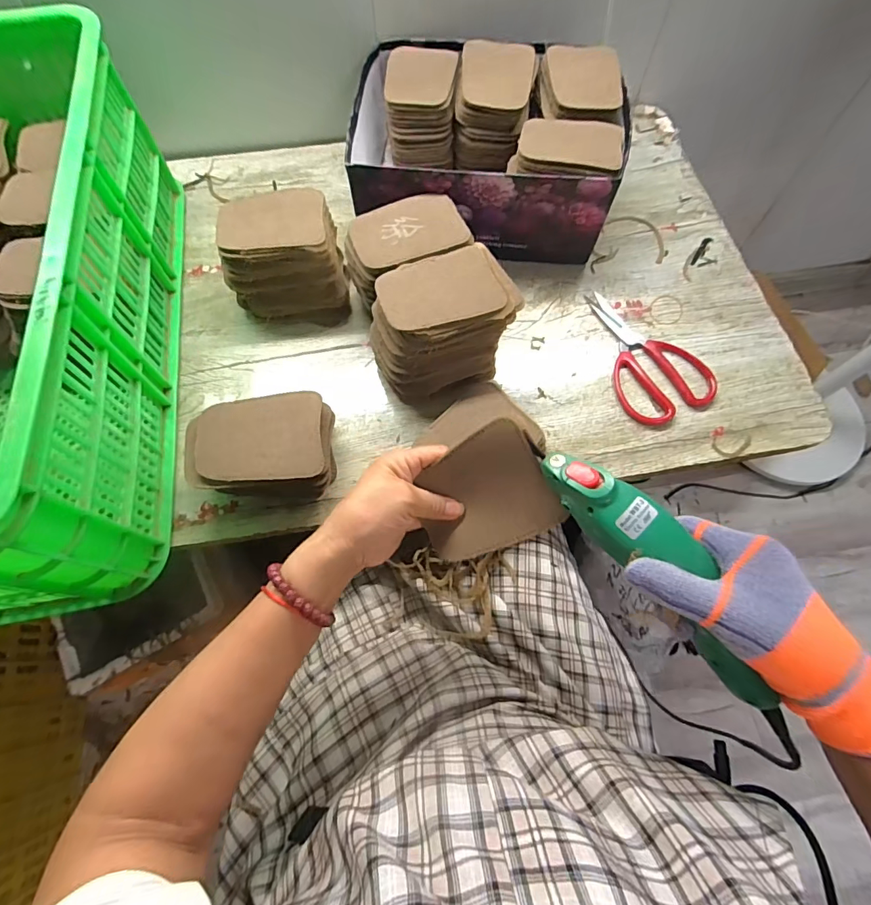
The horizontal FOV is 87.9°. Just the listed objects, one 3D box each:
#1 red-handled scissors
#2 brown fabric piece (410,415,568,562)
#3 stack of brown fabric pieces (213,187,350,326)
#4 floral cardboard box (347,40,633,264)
[{"bbox_3d":[0.246,-0.124,0.546,0.108,0.012,0.189,-19,68,-7],"label":"red-handled scissors"},{"bbox_3d":[0.033,0.035,0.349,0.112,0.012,0.085,-31,91,30],"label":"brown fabric piece"},{"bbox_3d":[-0.178,-0.232,0.545,0.132,0.097,0.116,-5,67,-1],"label":"stack of brown fabric pieces"},{"bbox_3d":[0.064,-0.396,0.596,0.318,0.135,0.252,4,68,3],"label":"floral cardboard box"}]

